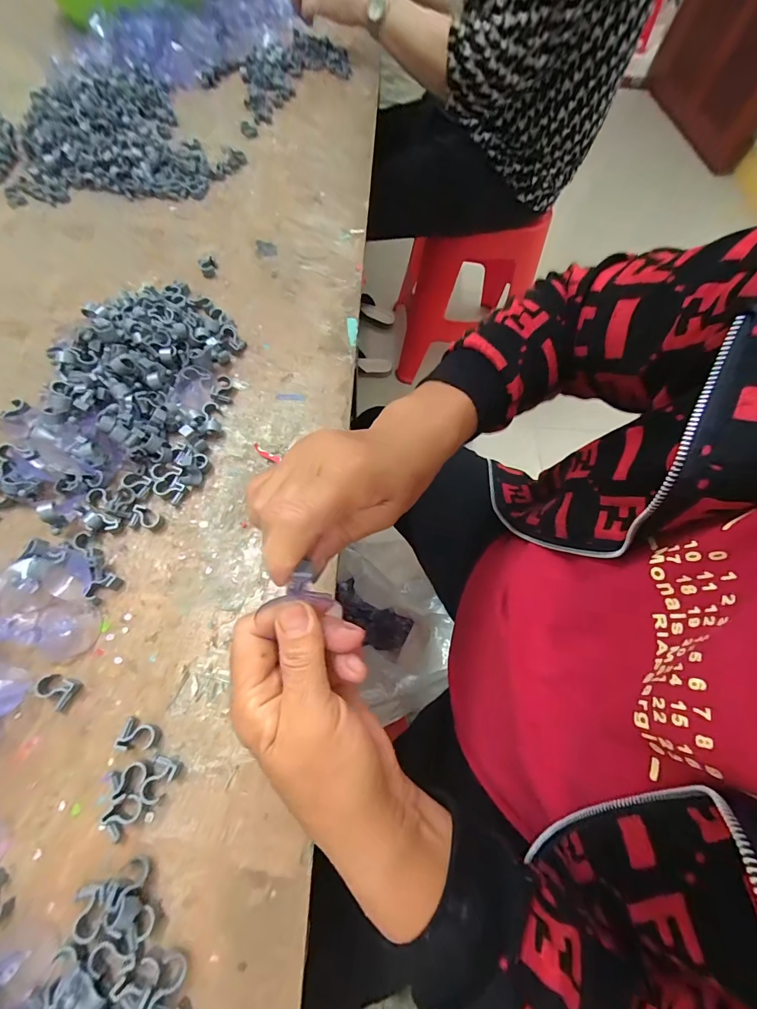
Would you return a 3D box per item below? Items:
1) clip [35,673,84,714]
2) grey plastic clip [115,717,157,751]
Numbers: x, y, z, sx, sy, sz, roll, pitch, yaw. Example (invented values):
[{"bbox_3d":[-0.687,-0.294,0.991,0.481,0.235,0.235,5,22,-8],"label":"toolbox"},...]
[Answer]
[{"bbox_3d":[-0.227,0.132,0.278,0.025,0.011,0.021,20,67,6],"label":"clip"},{"bbox_3d":[-0.165,0.159,0.270,0.022,0.010,0.017,16,66,4],"label":"grey plastic clip"}]

